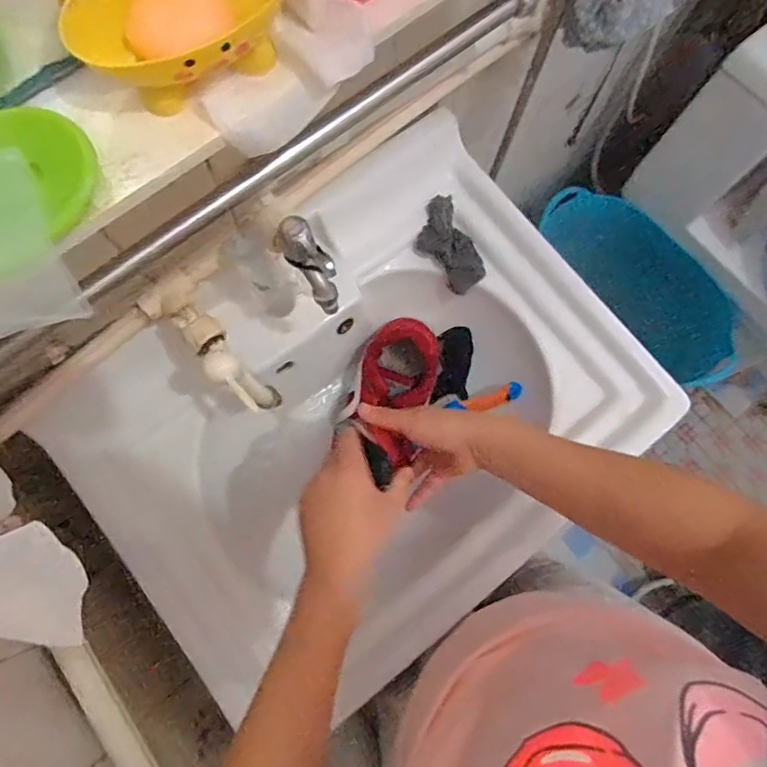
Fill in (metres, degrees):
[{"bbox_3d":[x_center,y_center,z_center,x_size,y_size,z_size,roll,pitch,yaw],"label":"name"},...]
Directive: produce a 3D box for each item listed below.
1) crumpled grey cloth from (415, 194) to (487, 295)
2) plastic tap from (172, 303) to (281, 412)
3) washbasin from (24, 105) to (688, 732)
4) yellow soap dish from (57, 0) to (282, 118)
[{"bbox_3d":[0.080,-0.173,0.671,0.062,0.036,0.119,-27,92,-7],"label":"crumpled grey cloth"},{"bbox_3d":[-0.153,-0.026,0.509,0.034,0.071,0.130,-40,81,-9],"label":"plastic tap"},{"bbox_3d":[-0.012,0.051,0.672,0.595,0.206,0.436,-39,80,-9],"label":"washbasin"},{"bbox_3d":[-0.113,-0.202,0.306,0.121,0.054,0.072,-20,78,-5],"label":"yellow soap dish"}]

